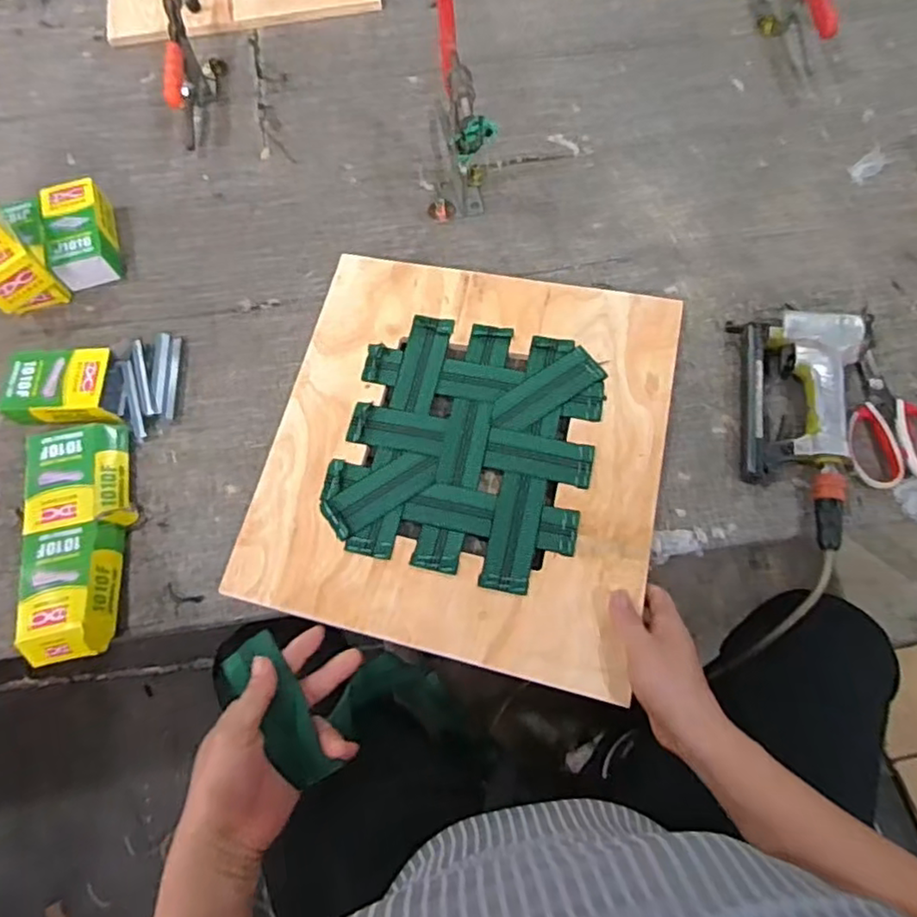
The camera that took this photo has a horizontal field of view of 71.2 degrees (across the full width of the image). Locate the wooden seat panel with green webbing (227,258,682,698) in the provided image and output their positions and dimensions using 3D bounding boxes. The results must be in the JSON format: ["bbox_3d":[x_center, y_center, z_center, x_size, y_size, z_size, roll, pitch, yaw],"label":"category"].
[{"bbox_3d":[0.012,-0.016,0.674,0.401,0.011,0.422,13,70,7],"label":"wooden seat panel with green webbing"}]

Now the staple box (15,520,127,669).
[{"bbox_3d":[-0.383,0.132,0.631,0.095,0.035,0.128,-11,69,-2],"label":"staple box"}]

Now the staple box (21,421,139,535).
[{"bbox_3d":[-0.403,0.023,0.678,0.106,0.032,0.119,-16,69,-4],"label":"staple box"}]

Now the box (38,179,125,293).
[{"bbox_3d":[-0.460,-0.273,0.780,0.066,0.053,0.129,-16,69,-4],"label":"box"}]

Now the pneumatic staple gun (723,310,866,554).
[{"bbox_3d":[0.347,-0.039,0.663,0.123,0.041,0.253,10,70,6],"label":"pneumatic staple gun"}]

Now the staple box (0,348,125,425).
[{"bbox_3d":[-0.440,-0.079,0.718,0.126,0.033,0.085,-3,69,1],"label":"staple box"}]

